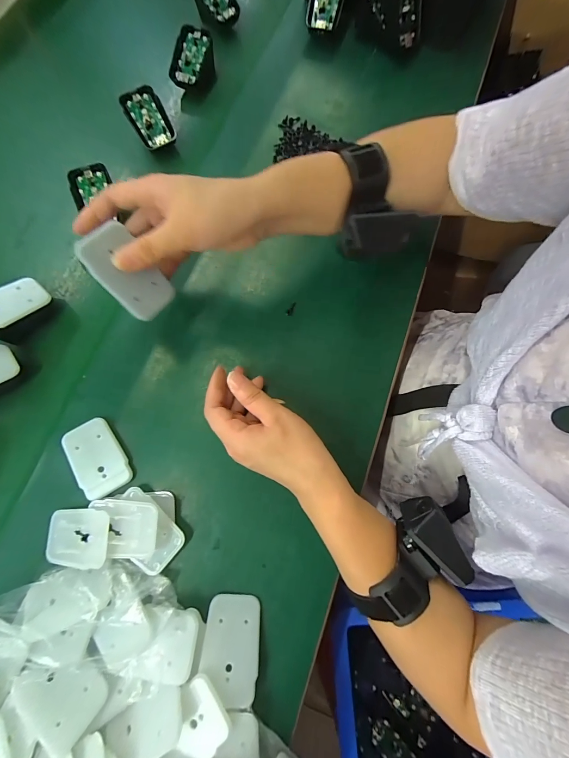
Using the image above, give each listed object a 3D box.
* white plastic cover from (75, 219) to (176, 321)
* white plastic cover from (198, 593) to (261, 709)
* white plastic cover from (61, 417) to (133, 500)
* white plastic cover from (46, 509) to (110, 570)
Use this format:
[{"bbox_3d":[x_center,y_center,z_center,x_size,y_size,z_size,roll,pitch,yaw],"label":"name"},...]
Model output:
[{"bbox_3d":[-0.123,-0.083,0.242,0.005,0.071,0.042,13,59,41],"label":"white plastic cover"},{"bbox_3d":[-0.042,0.214,0.244,0.045,0.004,0.067,12,56,-9],"label":"white plastic cover"},{"bbox_3d":[-0.173,0.073,0.281,0.042,0.004,0.068,-31,82,-17],"label":"white plastic cover"},{"bbox_3d":[-0.175,0.134,0.258,0.062,0.006,0.044,-7,68,13],"label":"white plastic cover"}]

